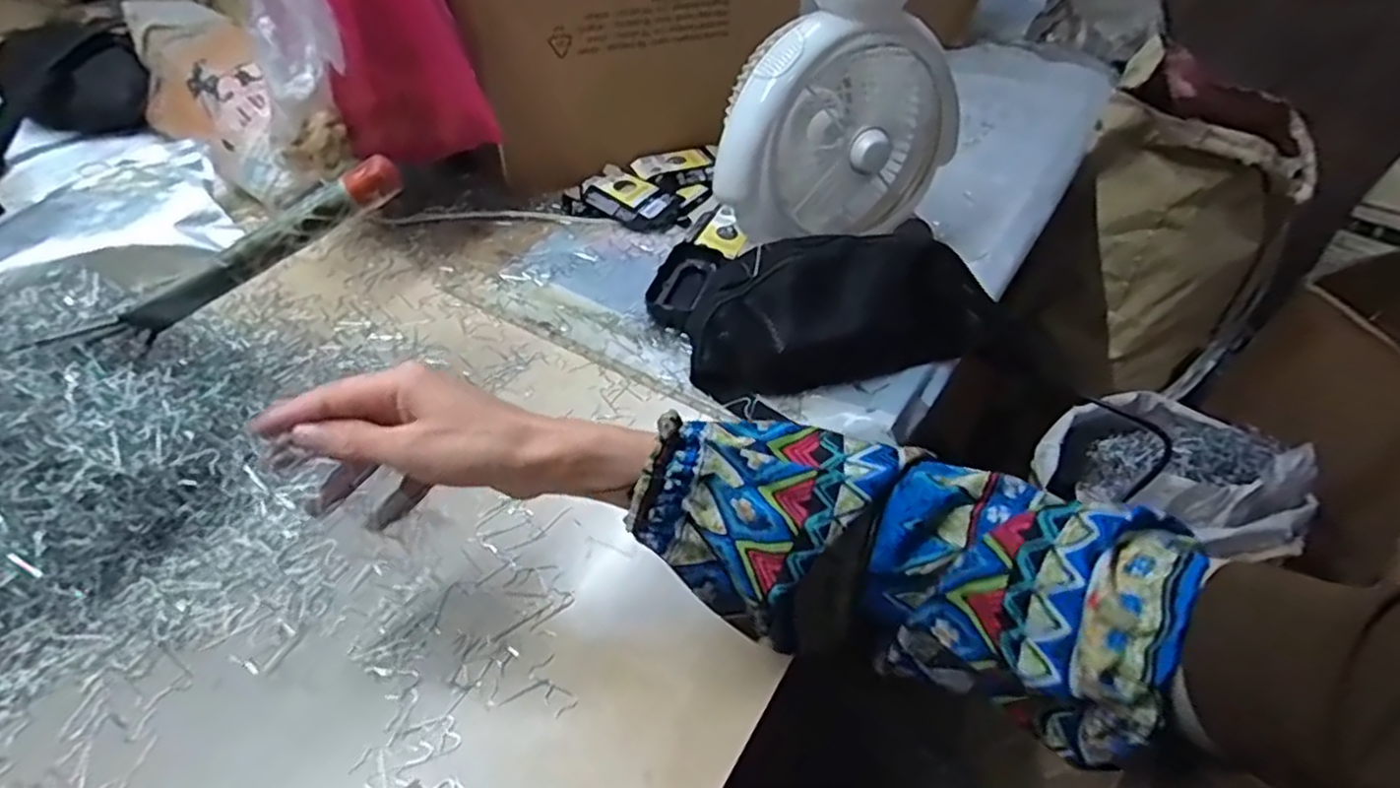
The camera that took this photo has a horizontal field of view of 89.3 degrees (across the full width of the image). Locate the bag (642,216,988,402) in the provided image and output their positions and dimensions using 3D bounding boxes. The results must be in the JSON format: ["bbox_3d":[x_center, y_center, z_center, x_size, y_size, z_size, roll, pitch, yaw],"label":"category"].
[{"bbox_3d":[0.111,-0.071,0.598,0.270,0.109,0.096,-4,47,-8],"label":"bag"}]

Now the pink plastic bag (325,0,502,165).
[{"bbox_3d":[-0.258,-0.345,0.587,0.129,0.284,0.082,-10,48,-13],"label":"pink plastic bag"}]

